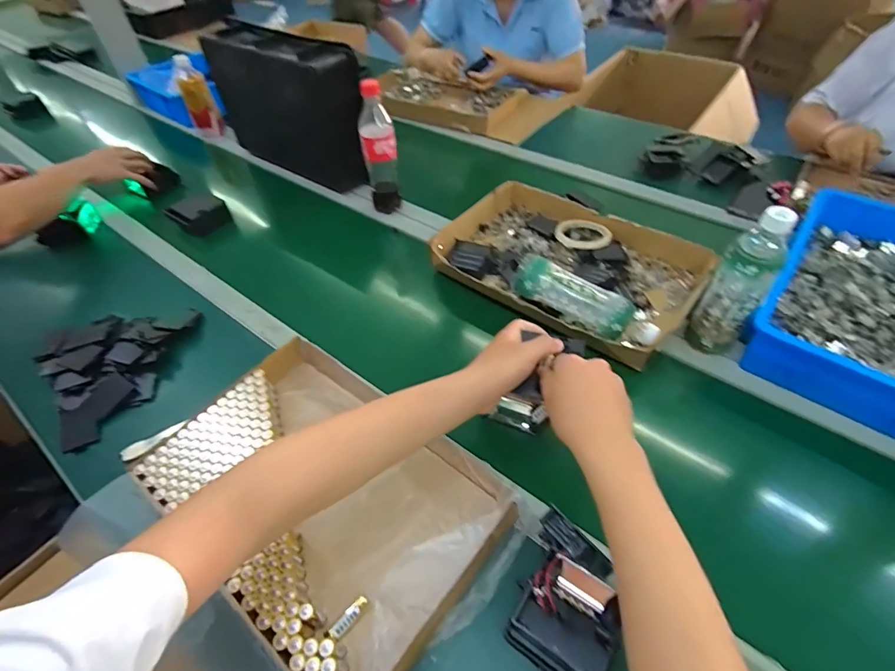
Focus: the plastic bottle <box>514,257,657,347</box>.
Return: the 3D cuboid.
[{"bbox_3d":[0.205,-0.049,0.666,0.219,0.070,0.066,28,54,7],"label":"plastic bottle"}]

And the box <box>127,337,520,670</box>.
[{"bbox_3d":[-0.139,0.176,0.511,0.378,0.051,0.259,30,56,26],"label":"box"}]

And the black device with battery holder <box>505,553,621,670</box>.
[{"bbox_3d":[0.113,0.269,0.417,0.086,0.040,0.087,26,55,24],"label":"black device with battery holder"}]

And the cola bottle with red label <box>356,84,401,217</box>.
[{"bbox_3d":[-0.129,-0.351,0.840,0.063,0.228,0.070,-9,48,-5],"label":"cola bottle with red label"}]

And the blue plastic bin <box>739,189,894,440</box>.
[{"bbox_3d":[0.631,-0.049,0.636,0.273,0.081,0.426,31,57,27],"label":"blue plastic bin"}]

